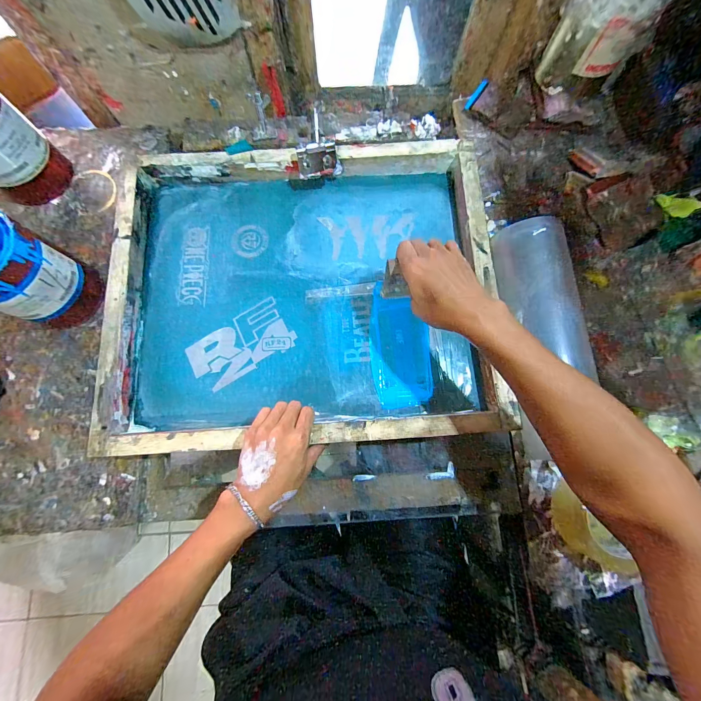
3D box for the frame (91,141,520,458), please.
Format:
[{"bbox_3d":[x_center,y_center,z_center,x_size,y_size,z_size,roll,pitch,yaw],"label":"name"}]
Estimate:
[{"bbox_3d":[-0.067,-0.094,0.465,0.540,0.052,0.444,-3,78,-1],"label":"frame"}]

